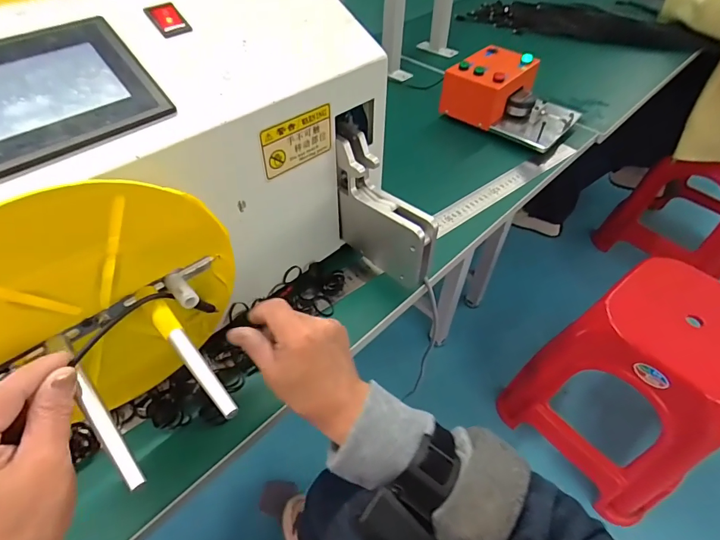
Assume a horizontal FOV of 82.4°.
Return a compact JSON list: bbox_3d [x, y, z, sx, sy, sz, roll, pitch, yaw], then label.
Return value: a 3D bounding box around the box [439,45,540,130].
[{"bbox_3d":[0.232,-0.326,0.743,0.108,0.093,0.150,37,57,27],"label":"box"}]

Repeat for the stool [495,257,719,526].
[{"bbox_3d":[0.587,0.251,0.897,0.276,0.463,0.367,-28,54,-23],"label":"stool"}]

